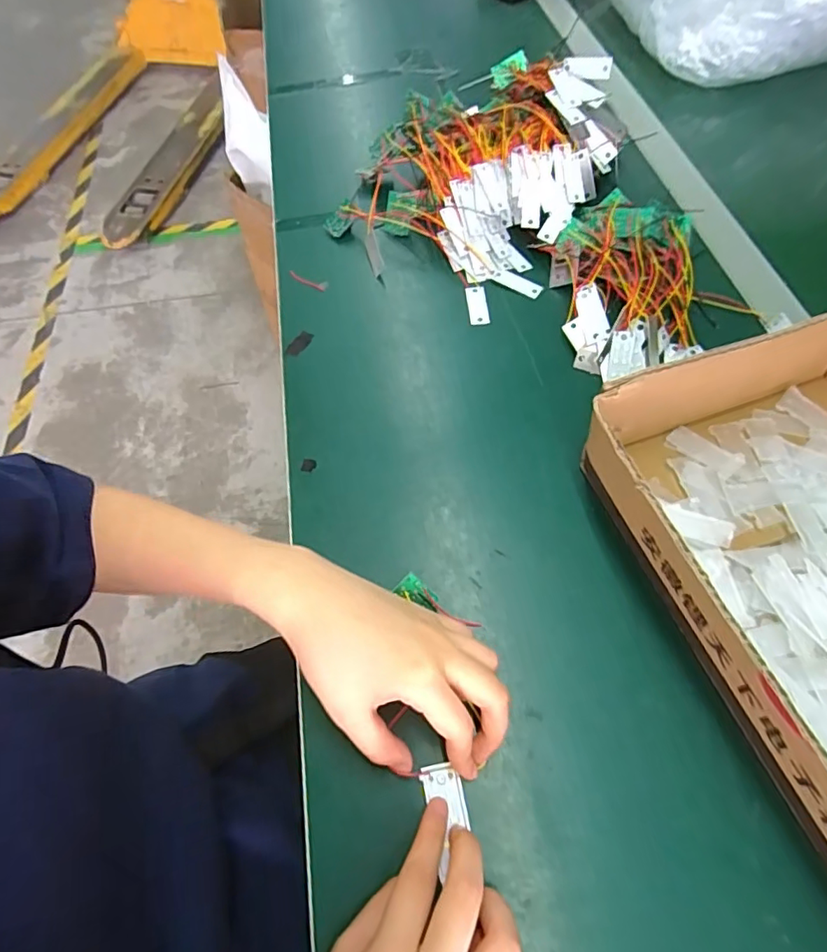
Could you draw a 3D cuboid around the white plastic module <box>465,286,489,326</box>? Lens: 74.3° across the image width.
[{"bbox_3d":[0.055,-0.148,0.470,0.018,0.004,0.047,-4,59,0],"label":"white plastic module"}]

